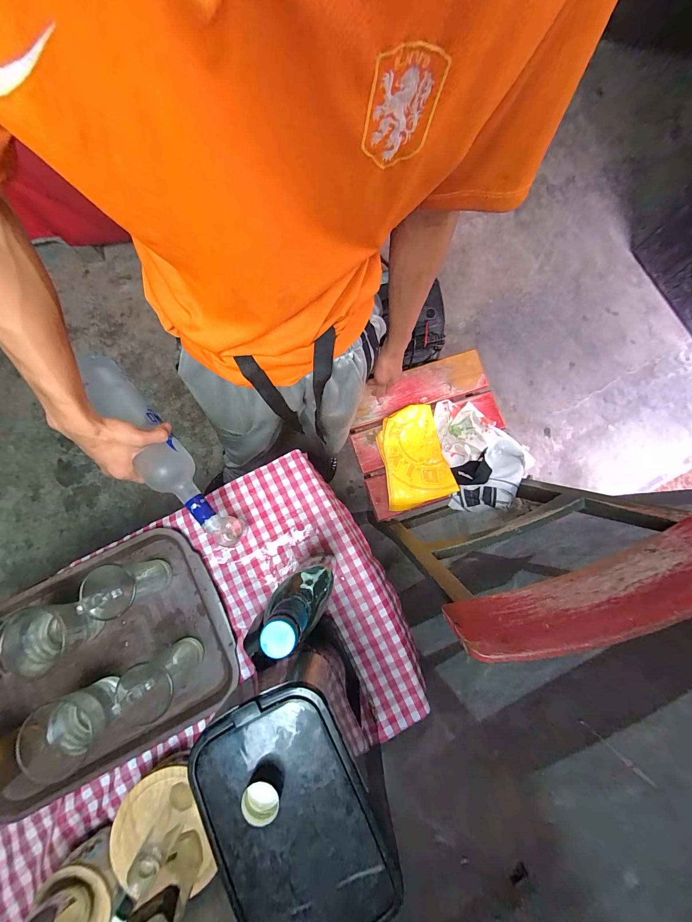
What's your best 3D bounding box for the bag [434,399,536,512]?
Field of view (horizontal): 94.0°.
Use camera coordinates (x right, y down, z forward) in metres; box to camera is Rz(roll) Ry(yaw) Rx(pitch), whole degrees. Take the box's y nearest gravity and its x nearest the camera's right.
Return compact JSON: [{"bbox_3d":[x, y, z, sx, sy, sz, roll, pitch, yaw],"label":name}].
[{"bbox_3d":[0.361,-0.025,0.838,0.220,0.057,0.292,-6,79,-2],"label":"bag"}]

